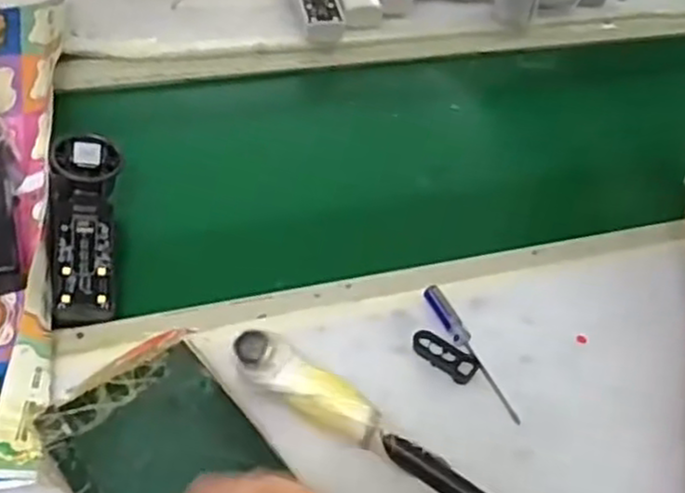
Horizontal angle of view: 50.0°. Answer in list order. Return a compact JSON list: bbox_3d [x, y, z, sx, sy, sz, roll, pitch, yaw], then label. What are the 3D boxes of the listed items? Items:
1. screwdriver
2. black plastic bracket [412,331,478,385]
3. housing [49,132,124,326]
[{"bbox_3d":[0.094,0.076,0.534,0.014,0.012,0.121,-15,49,-21],"label":"screwdriver"},{"bbox_3d":[0.075,0.079,0.533,0.049,0.010,0.021,32,50,23],"label":"black plastic bracket"},{"bbox_3d":[-0.200,-0.015,0.573,0.050,0.026,0.163,-4,58,-11],"label":"housing"}]

